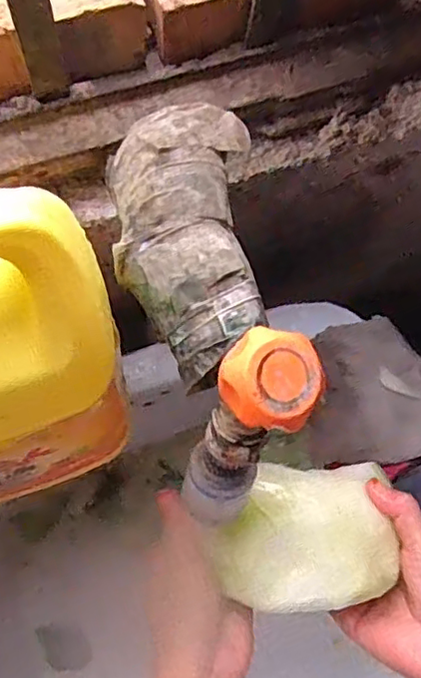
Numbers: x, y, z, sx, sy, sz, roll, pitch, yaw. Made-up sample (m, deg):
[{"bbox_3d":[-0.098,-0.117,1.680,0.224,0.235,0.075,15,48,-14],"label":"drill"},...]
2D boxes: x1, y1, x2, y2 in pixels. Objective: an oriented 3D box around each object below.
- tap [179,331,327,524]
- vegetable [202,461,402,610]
[{"bbox_3d":[0.015,0.047,0.303,0.048,0.133,0.076,26,75,1],"label":"tap"},{"bbox_3d":[0.064,0.134,0.419,0.122,0.057,0.088,-5,77,-2],"label":"vegetable"}]

